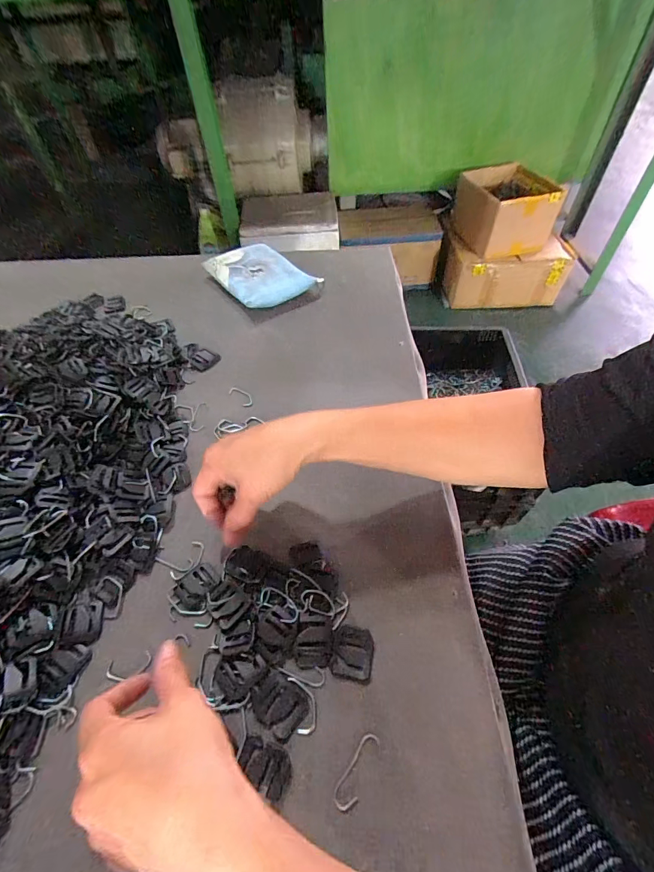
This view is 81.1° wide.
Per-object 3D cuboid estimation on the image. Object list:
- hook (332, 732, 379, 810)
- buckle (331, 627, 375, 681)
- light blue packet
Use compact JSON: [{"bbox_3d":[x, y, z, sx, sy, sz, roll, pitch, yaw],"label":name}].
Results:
[{"bbox_3d":[0.021,0.224,0.255,0.014,0.004,0.045,31,59,23],"label":"hook"},{"bbox_3d":[0.020,0.169,0.299,0.032,0.004,0.035,6,53,6],"label":"buckle"},{"bbox_3d":[-0.108,-0.257,0.611,0.118,0.035,0.153,-34,59,-21],"label":"light blue packet"}]

